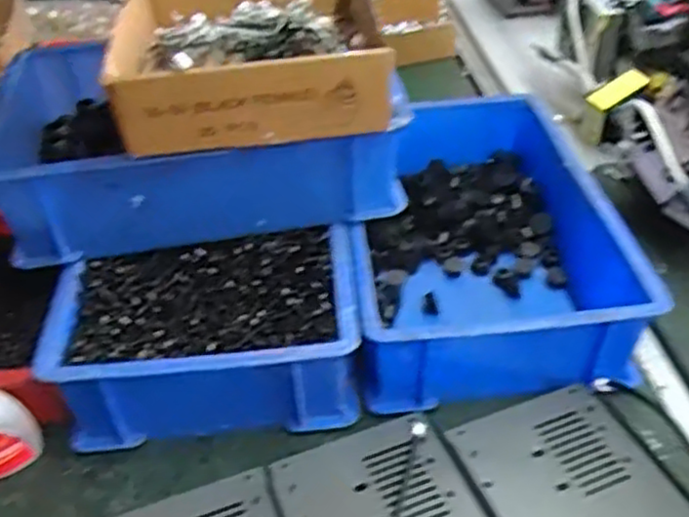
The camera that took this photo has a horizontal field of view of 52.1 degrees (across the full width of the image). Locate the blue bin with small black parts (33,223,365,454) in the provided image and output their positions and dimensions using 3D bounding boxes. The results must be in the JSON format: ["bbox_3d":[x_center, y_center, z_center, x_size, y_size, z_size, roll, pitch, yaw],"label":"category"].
[{"bbox_3d":[-0.090,0.052,0.497,0.205,0.075,0.126,-5,41,-3],"label":"blue bin with small black parts"}]

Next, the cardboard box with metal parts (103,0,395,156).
[{"bbox_3d":[-0.070,-0.165,0.520,0.171,0.054,0.224,-5,41,-4],"label":"cardboard box with metal parts"}]

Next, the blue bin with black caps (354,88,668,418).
[{"bbox_3d":[0.098,-0.028,0.587,0.198,0.085,0.309,-5,41,-3],"label":"blue bin with black caps"}]

